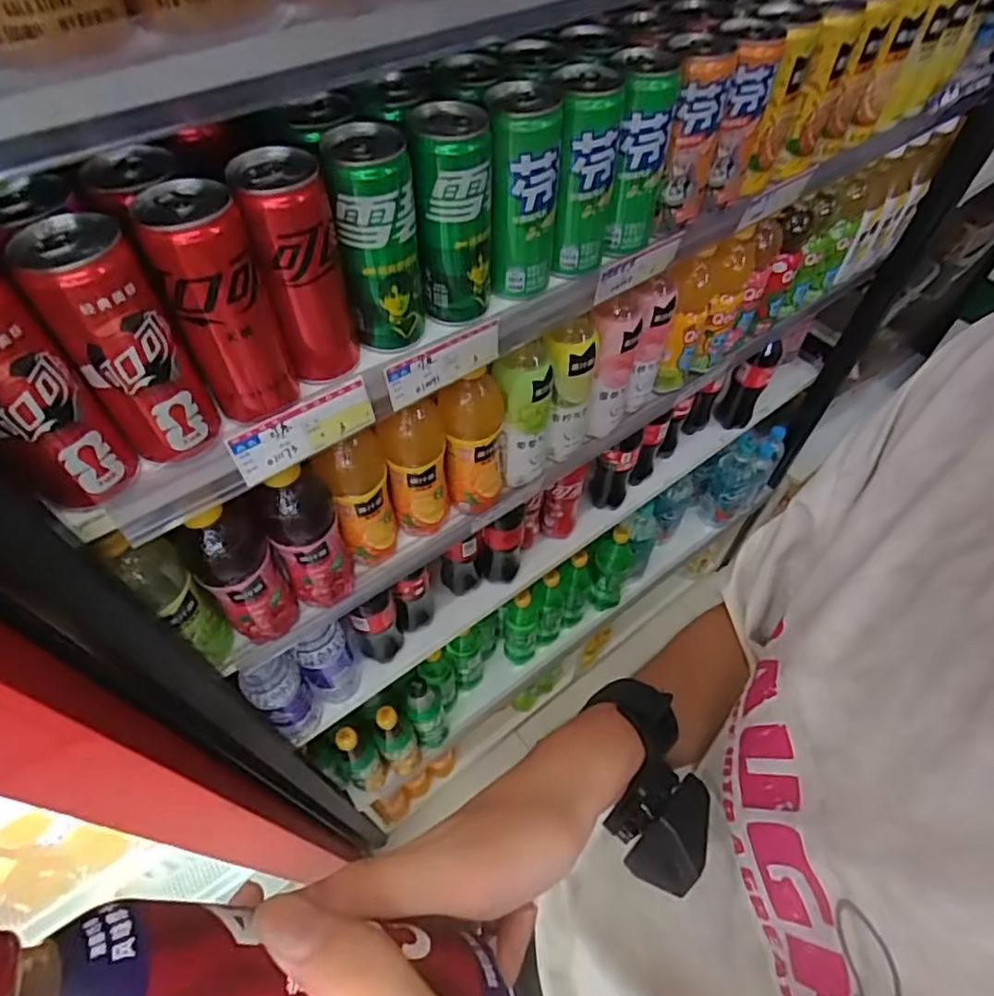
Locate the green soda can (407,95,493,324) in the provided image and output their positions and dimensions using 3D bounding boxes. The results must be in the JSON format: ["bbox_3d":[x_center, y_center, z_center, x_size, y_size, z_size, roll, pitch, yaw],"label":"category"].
[{"bbox_3d":[-0.031,-0.203,0.455,0.052,0.139,0.053,0,54,0],"label":"green soda can"}]

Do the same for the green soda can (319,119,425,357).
[{"bbox_3d":[-0.083,-0.176,0.435,0.052,0.140,0.050,-7,54,-6],"label":"green soda can"}]

